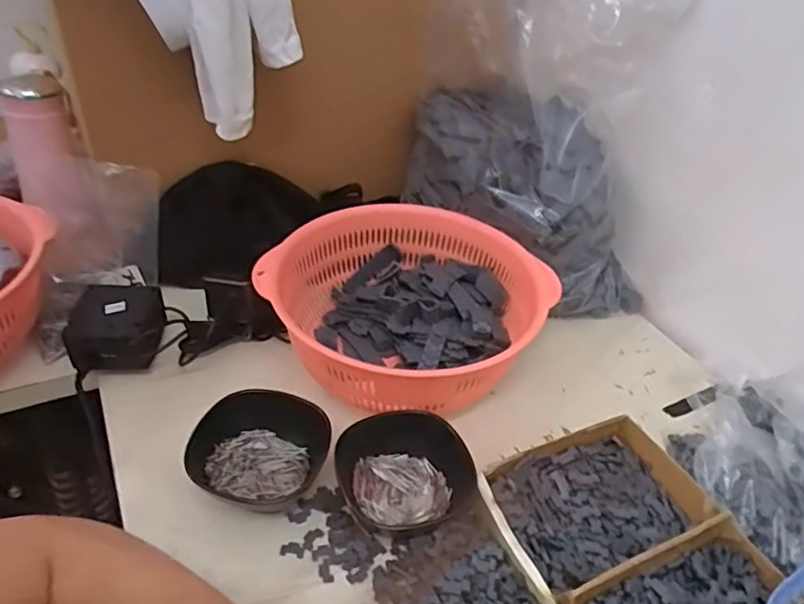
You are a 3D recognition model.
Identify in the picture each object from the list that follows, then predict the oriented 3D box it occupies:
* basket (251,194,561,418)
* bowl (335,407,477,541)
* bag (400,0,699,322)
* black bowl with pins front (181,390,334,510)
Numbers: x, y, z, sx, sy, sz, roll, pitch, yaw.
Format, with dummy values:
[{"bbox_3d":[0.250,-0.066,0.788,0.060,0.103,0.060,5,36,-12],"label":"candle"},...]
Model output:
[{"bbox_3d":[0.003,0.011,0.611,0.253,0.108,0.261,33,46,29],"label":"basket"},{"bbox_3d":[0.005,0.138,0.497,0.099,0.038,0.109,-10,41,-19],"label":"bowl"},{"bbox_3d":[0.143,-0.201,0.660,0.318,0.407,0.173,33,46,30],"label":"bag"},{"bbox_3d":[-0.121,0.126,0.503,0.113,0.046,0.100,8,38,2],"label":"black bowl with pins front"}]

